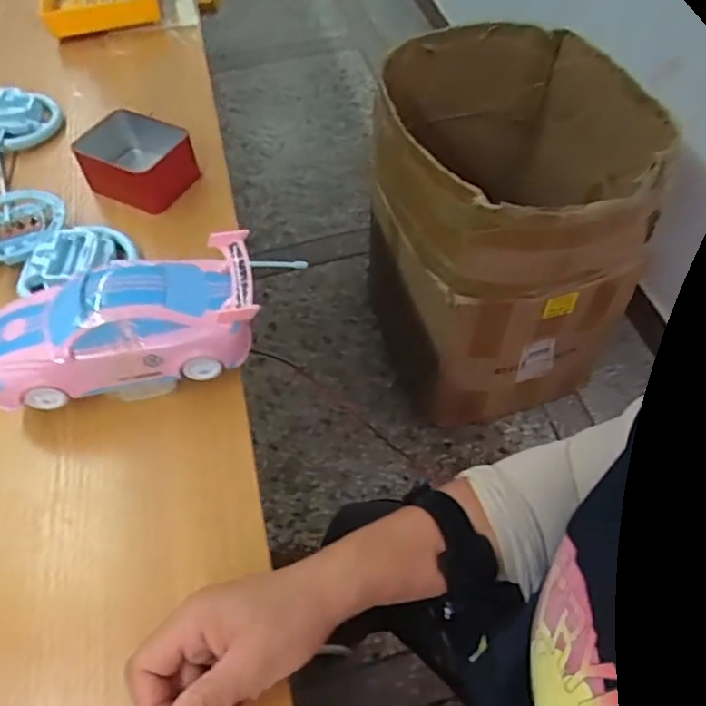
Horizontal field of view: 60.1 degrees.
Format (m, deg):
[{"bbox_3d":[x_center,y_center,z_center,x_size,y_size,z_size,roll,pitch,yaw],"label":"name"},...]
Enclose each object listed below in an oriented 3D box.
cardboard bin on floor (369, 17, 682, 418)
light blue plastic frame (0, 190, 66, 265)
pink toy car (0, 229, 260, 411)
[{"bbox_3d":[0.281,-0.233,1.146,0.456,0.598,0.471,-1,54,1],"label":"cardboard bin on floor"},{"bbox_3d":[-0.314,-0.116,0.552,0.103,0.011,0.088,-8,54,-4],"label":"light blue plastic frame"},{"bbox_3d":[-0.166,-0.017,0.448,0.190,0.086,0.076,-11,54,-6],"label":"pink toy car"}]

